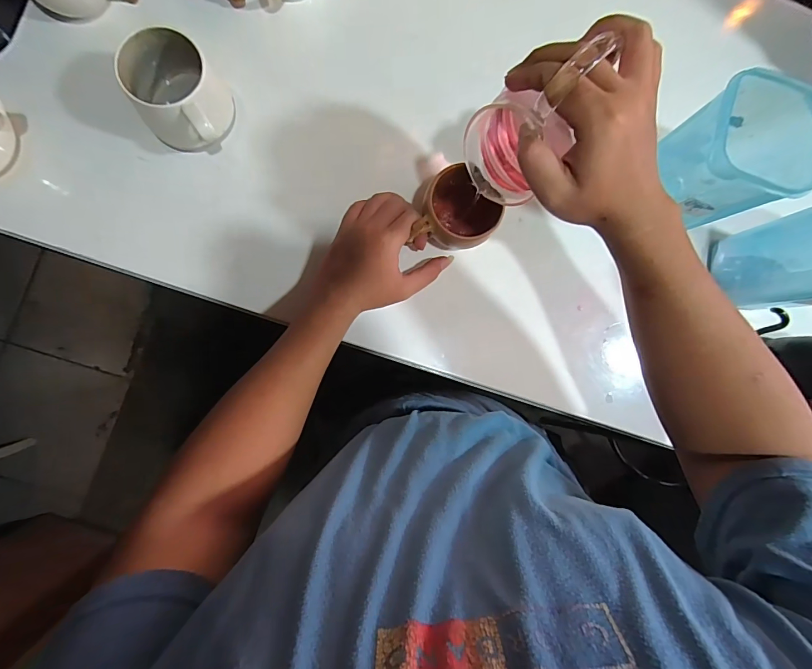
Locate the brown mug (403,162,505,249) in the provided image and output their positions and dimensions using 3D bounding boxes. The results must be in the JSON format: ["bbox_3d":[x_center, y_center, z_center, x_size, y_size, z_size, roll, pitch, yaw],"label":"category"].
[{"bbox_3d":[0.051,-0.136,0.425,0.102,0.060,0.093,0,87,-6],"label":"brown mug"}]

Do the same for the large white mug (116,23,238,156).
[{"bbox_3d":[-0.220,-0.236,0.398,0.081,0.085,0.111,-34,91,-6],"label":"large white mug"}]

